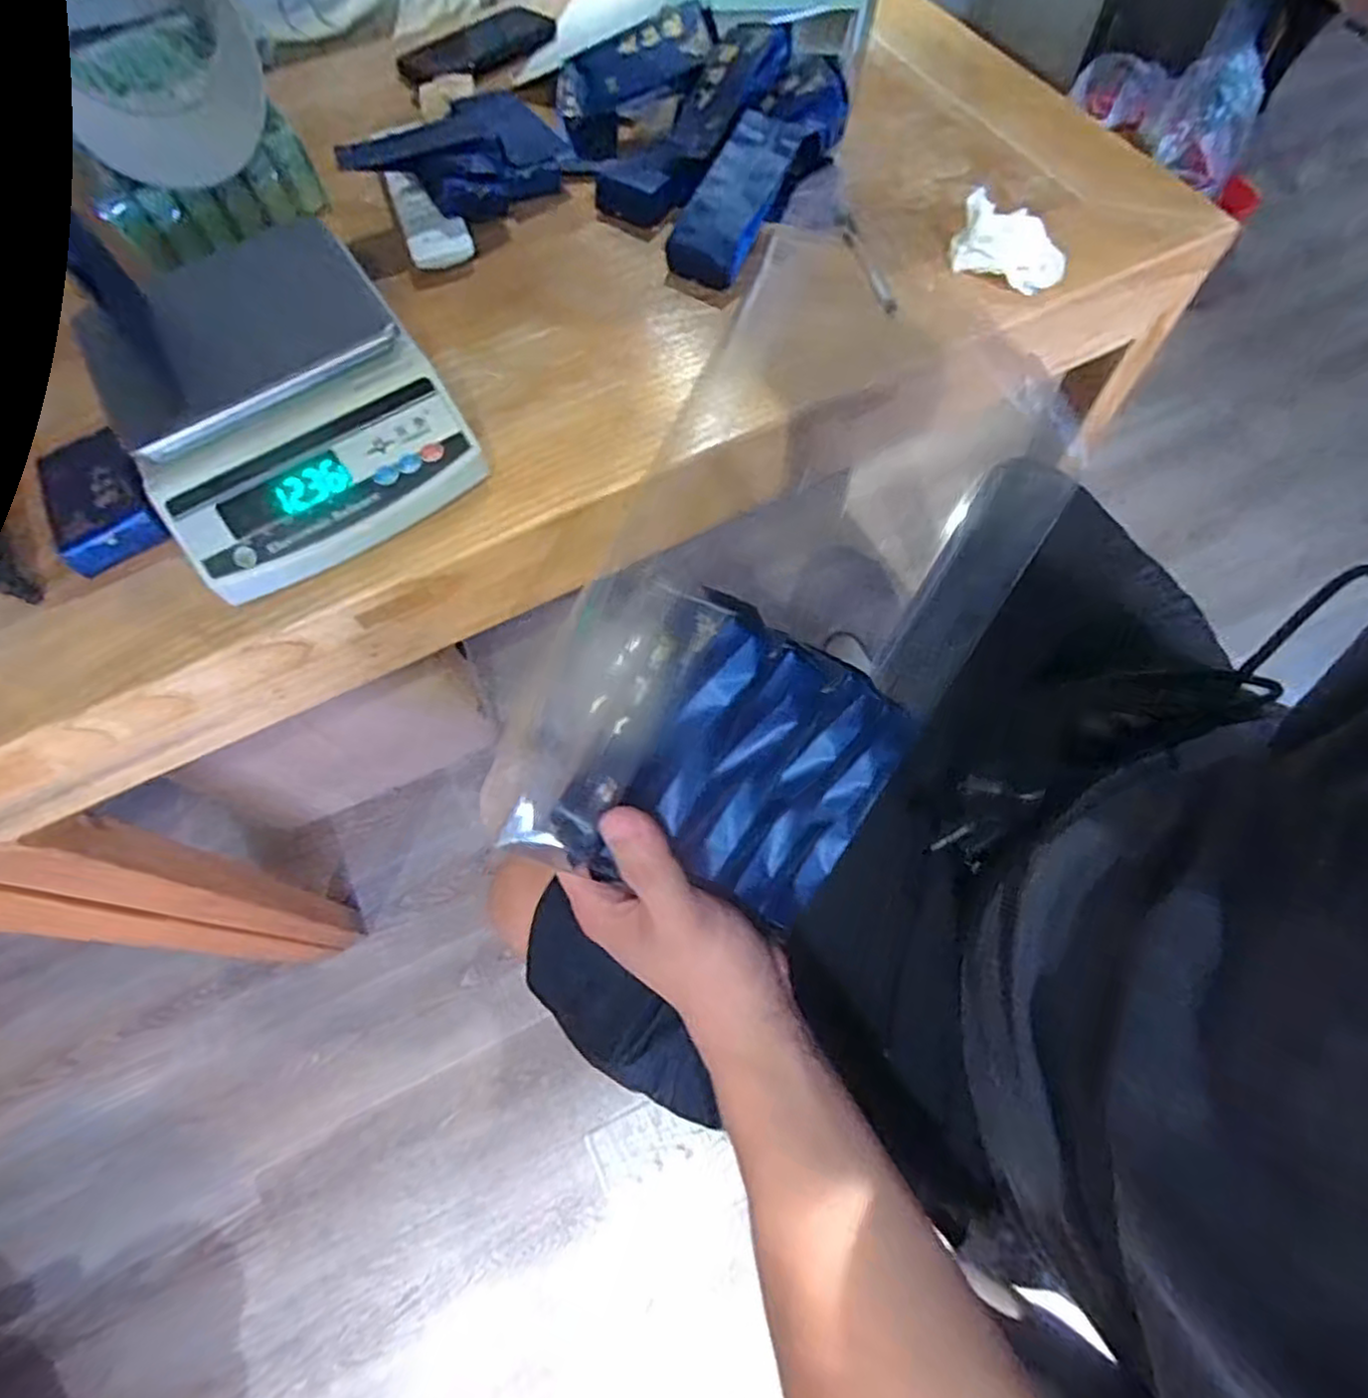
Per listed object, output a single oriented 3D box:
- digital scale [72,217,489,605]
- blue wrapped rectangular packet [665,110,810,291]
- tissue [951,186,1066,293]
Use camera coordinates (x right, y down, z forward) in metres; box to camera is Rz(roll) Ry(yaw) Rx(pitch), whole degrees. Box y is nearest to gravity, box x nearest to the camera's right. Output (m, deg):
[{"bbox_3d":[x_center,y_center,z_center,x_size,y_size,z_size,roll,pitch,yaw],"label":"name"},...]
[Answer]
[{"bbox_3d":[-0.266,-0.200,0.466,0.189,0.090,0.225,-33,69,-13],"label":"digital scale"},{"bbox_3d":[0.040,-0.402,0.563,0.057,0.026,0.140,31,93,14],"label":"blue wrapped rectangular packet"},{"bbox_3d":[0.260,-0.360,0.557,0.087,0.045,0.048,23,68,11],"label":"tissue"}]

